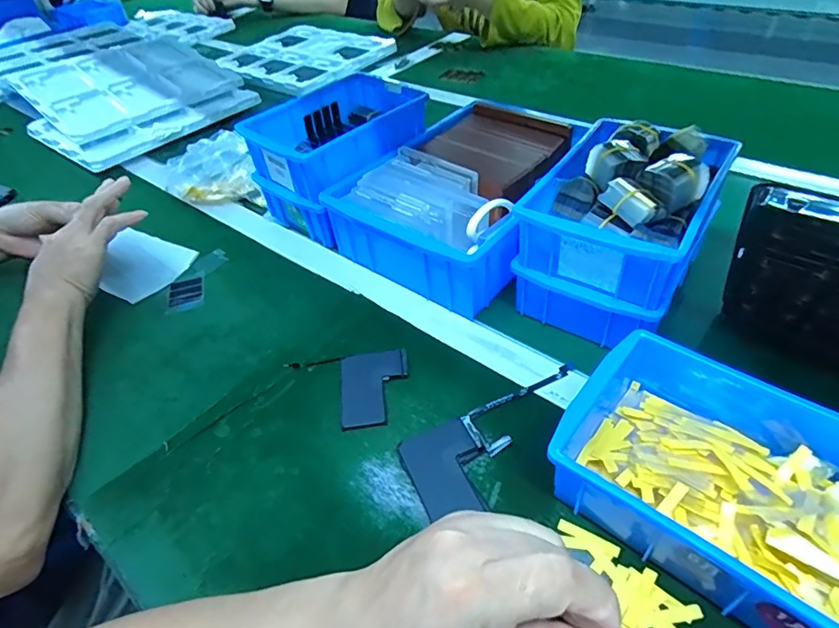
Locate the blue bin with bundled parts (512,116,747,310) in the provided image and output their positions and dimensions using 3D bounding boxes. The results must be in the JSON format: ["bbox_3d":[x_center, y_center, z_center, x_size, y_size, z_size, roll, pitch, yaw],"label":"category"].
[{"bbox_3d":[0.183,-0.102,0.438,0.134,0.073,0.187,23,52,27],"label":"blue bin with bundled parts"}]

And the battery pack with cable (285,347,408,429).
[{"bbox_3d":[-0.059,0.065,0.427,0.101,0.005,0.080,-11,45,-4],"label":"battery pack with cable"}]

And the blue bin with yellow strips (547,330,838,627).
[{"bbox_3d":[0.204,0.105,0.317,0.201,0.072,0.149,29,54,31],"label":"blue bin with yellow strips"}]

